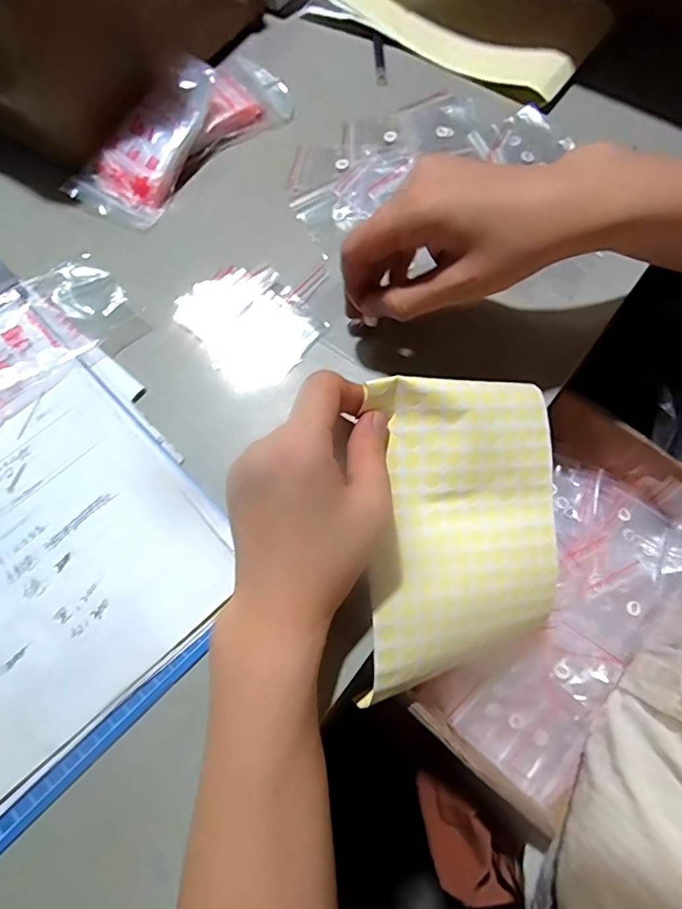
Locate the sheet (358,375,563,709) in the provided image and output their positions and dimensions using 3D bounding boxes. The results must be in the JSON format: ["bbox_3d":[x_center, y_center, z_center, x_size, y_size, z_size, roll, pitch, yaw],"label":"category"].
[{"bbox_3d":[0.077,0.044,0.304,0.126,0.012,0.175,-1,89,-18],"label":"sheet"}]

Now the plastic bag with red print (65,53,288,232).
[{"bbox_3d":[-0.125,-0.263,0.396,0.071,0.045,0.190,38,75,14],"label":"plastic bag with red print"}]

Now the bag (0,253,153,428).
[{"bbox_3d":[-0.216,-0.076,0.341,0.147,0.018,0.078,-43,74,-13],"label":"bag"}]

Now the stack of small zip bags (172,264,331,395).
[{"bbox_3d":[-0.065,-0.094,0.357,0.077,0.012,0.093,-41,74,-12],"label":"stack of small zip bags"}]

